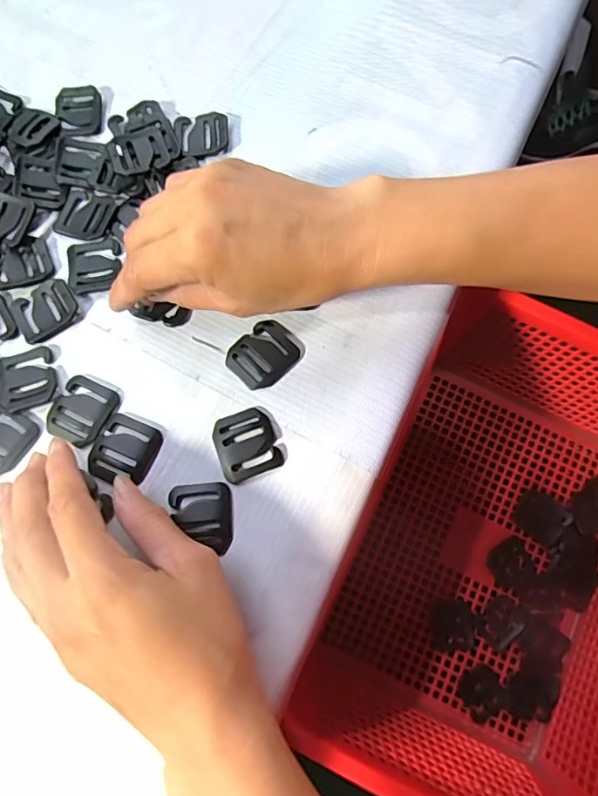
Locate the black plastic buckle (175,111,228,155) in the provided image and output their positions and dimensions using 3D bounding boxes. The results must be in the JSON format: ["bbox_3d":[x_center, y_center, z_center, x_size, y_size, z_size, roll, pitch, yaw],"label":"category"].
[{"bbox_3d":[-0.060,-0.166,0.318,0.032,0.006,0.033,-10,74,-2],"label":"black plastic buckle"}]

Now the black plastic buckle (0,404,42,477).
[{"bbox_3d":[-0.158,0.022,0.270,0.030,0.005,0.036,29,76,9],"label":"black plastic buckle"}]

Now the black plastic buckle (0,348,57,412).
[{"bbox_3d":[-0.149,-0.010,0.279,0.030,0.004,0.032,-18,74,-4],"label":"black plastic buckle"}]

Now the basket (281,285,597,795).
[{"bbox_3d":[0.150,0.115,0.349,0.238,0.115,0.298,25,75,6],"label":"basket"}]

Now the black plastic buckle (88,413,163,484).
[{"bbox_3d":[-0.091,0.028,0.266,0.032,0.004,0.035,20,75,7],"label":"black plastic buckle"}]

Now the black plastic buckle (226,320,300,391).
[{"bbox_3d":[-0.019,-0.024,0.279,0.038,0.004,0.031,-43,77,-10],"label":"black plastic buckle"}]

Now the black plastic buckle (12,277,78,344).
[{"bbox_3d":[-0.144,-0.050,0.289,0.034,0.004,0.030,-32,76,-8],"label":"black plastic buckle"}]

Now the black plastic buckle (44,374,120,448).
[{"bbox_3d":[-0.117,0.006,0.273,0.031,0.004,0.035,27,76,9],"label":"black plastic buckle"}]

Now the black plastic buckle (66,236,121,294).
[{"bbox_3d":[-0.119,-0.078,0.295,0.031,0.004,0.032,-12,74,-2],"label":"black plastic buckle"}]

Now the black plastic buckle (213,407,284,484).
[{"bbox_3d":[-0.028,0.024,0.266,0.031,0.004,0.036,-19,74,-4],"label":"black plastic buckle"}]

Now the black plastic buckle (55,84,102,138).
[{"bbox_3d":[-0.143,-0.186,0.328,0.029,0.005,0.035,-4,74,0],"label":"black plastic buckle"}]

